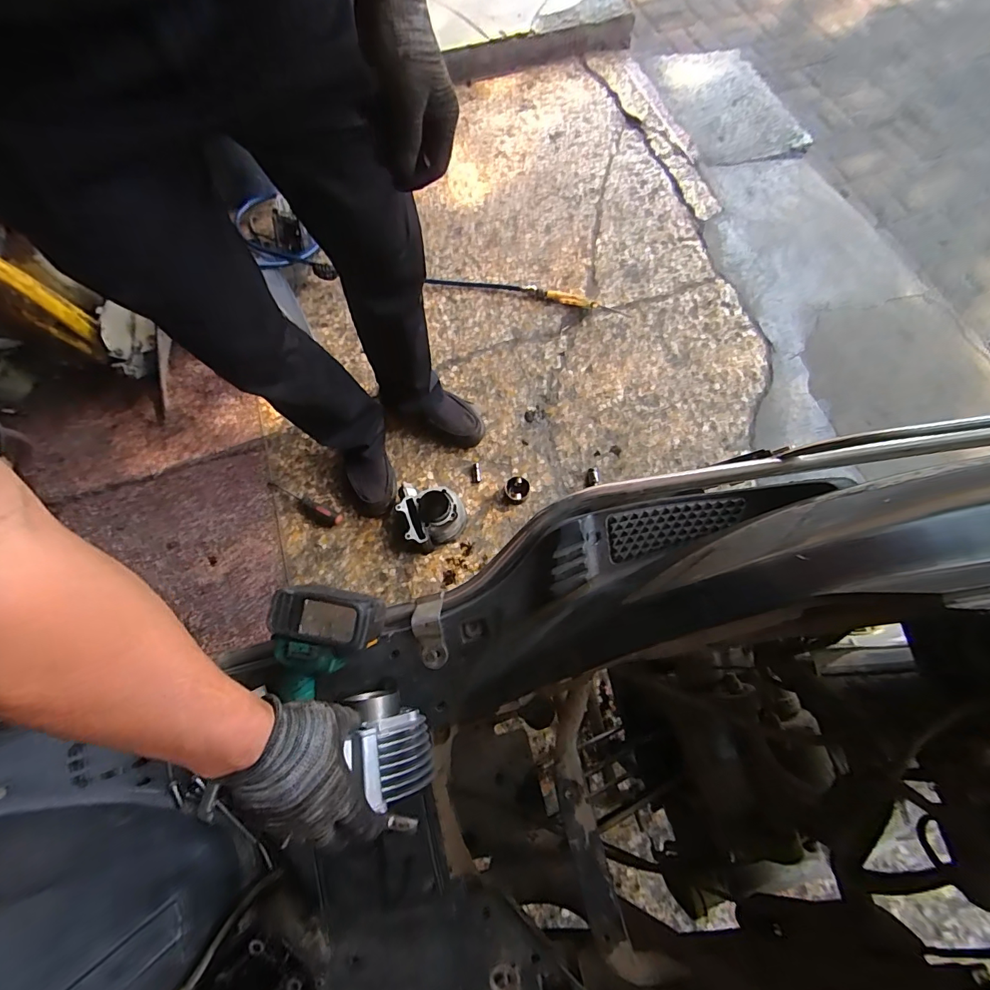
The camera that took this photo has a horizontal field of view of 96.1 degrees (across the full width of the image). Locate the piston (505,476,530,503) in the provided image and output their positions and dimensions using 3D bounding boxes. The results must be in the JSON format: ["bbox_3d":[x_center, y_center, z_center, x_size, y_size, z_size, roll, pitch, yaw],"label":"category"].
[{"bbox_3d":[0.047,-0.012,0.945,0.047,0.030,0.053,-29,73,-10],"label":"piston"}]

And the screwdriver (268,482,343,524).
[{"bbox_3d":[-0.398,0.009,0.927,0.188,0.031,0.021,27,72,9],"label":"screwdriver"}]

